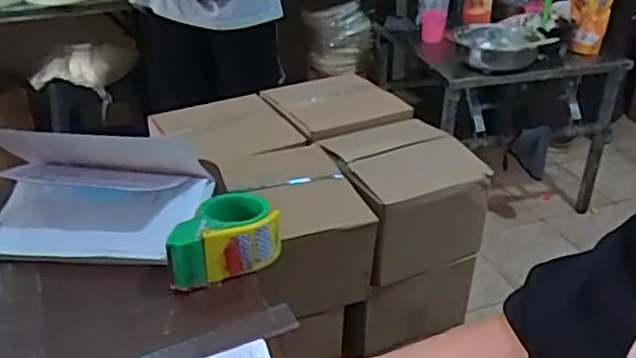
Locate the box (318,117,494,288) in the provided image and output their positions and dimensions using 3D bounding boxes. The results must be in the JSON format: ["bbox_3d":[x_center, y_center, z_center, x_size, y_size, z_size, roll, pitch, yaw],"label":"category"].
[{"bbox_3d":[0.135,0.029,1.142,0.225,0.178,0.223,-17,35,-27],"label":"box"}]

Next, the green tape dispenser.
[{"bbox_3d":[-0.115,0.065,0.747,0.132,0.057,0.087,-15,34,-25],"label":"green tape dispenser"}]

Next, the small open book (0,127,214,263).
[{"bbox_3d":[-0.273,0.000,0.790,0.234,0.131,0.155,2,30,2],"label":"small open book"}]

